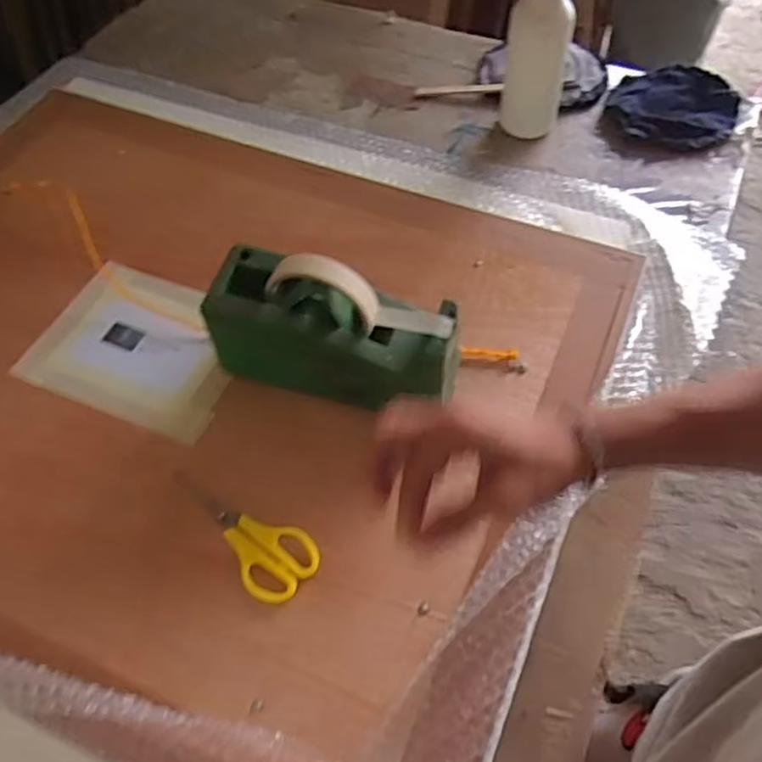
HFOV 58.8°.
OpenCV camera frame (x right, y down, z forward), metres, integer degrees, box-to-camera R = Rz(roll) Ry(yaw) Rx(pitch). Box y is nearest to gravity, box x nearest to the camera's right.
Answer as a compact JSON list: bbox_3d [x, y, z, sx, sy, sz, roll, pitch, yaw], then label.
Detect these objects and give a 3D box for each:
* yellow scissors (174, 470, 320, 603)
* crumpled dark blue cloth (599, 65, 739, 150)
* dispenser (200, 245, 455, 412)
[{"bbox_3d":[-0.106,0.110,0.528,0.058,0.006,0.136,-37,64,-21],"label":"yellow scissors"},{"bbox_3d":[0.364,-0.346,0.848,0.151,0.025,0.154,16,59,12],"label":"crumpled dark blue cloth"},{"bbox_3d":[-0.039,-0.038,0.554,0.202,0.125,0.073,15,58,10],"label":"dispenser"}]

